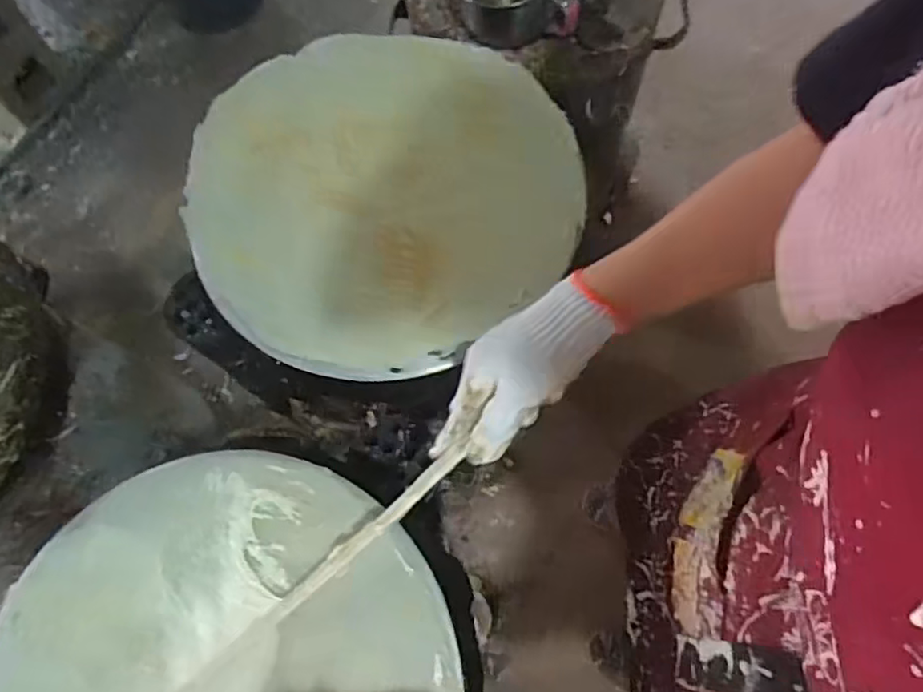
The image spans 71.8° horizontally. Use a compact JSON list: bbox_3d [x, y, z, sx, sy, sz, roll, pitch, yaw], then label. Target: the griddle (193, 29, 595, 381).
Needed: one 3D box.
[{"bbox_3d":[-0.081,-0.169,0.651,0.389,0.025,0.384,-1,70,1],"label":"griddle"}]

